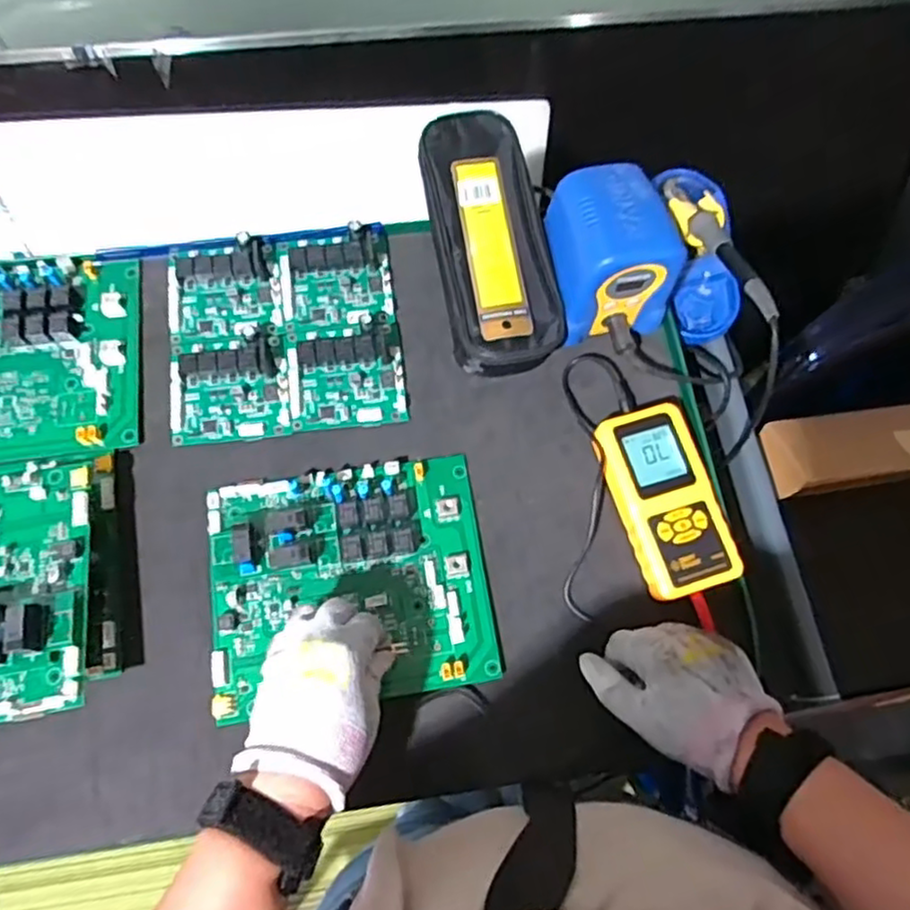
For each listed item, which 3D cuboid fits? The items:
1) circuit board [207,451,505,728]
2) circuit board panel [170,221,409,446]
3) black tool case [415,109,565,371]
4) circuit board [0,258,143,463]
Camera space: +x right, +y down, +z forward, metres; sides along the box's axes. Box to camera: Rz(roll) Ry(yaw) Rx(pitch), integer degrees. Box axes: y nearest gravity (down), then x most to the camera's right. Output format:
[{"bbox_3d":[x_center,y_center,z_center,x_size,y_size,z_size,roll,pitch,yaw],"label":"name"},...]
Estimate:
[{"bbox_3d":[-0.078,0.090,0.495,0.201,0.028,0.171,-7,73,-3],"label":"circuit board"},{"bbox_3d":[-0.143,-0.104,0.562,0.185,0.025,0.173,-7,73,-3],"label":"circuit board panel"},{"bbox_3d":[0.029,-0.184,0.573,0.091,0.043,0.231,-9,73,-4],"label":"black tool case"},{"bbox_3d":[-0.362,-0.081,0.545,0.202,0.022,0.177,-6,73,-3],"label":"circuit board"}]

